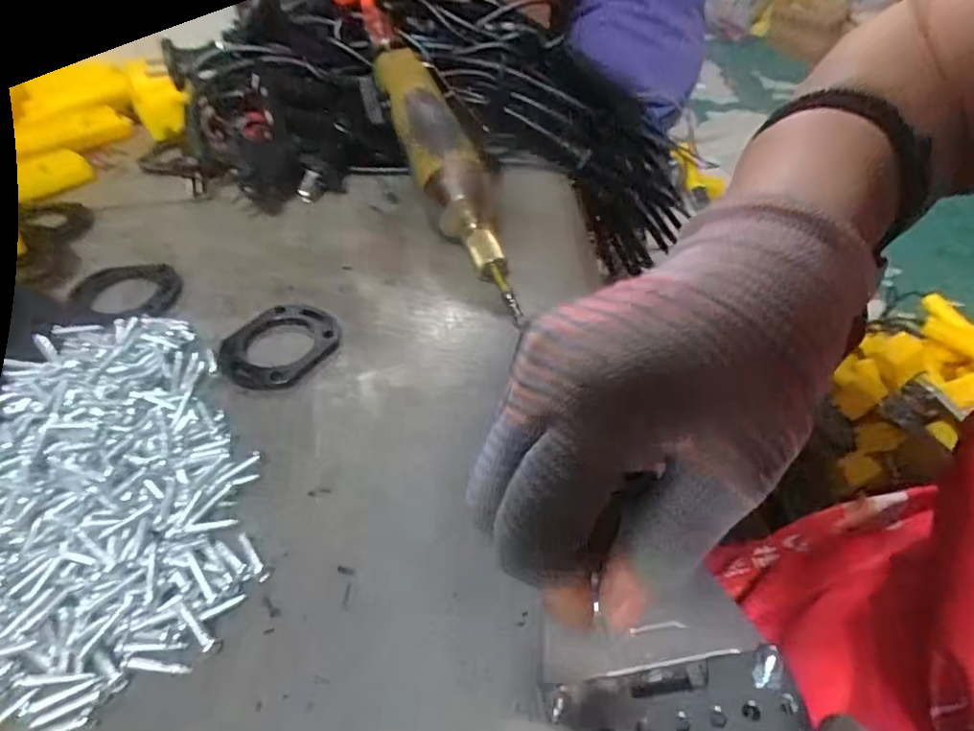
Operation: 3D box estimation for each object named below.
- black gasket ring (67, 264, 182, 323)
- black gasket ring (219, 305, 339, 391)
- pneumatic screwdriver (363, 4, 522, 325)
[{"bbox_3d":[-0.201,-0.041,0.338,0.057,0.004,0.051,-5,45,-5],"label":"black gasket ring"},{"bbox_3d":[-0.107,-0.011,0.309,0.054,0.004,0.057,0,45,0],"label":"black gasket ring"},{"bbox_3d":[-0.030,-0.133,0.369,0.038,0.028,0.244,-16,67,-16],"label":"pneumatic screwdriver"}]

